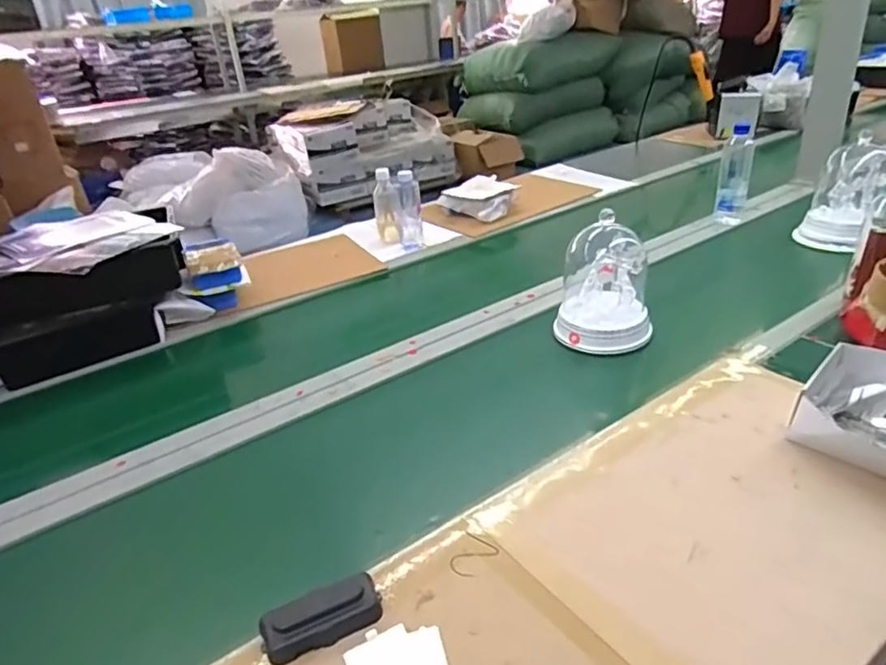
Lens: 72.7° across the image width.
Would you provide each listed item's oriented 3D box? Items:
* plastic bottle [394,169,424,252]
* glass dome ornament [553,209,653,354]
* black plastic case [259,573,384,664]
[{"bbox_3d":[-0.079,-0.282,1.428,0.054,0.193,0.053,-9,29,-6],"label":"plastic bottle"},{"bbox_3d":[0.255,-0.087,0.965,0.140,0.190,0.129,1,30,12],"label":"glass dome ornament"},{"bbox_3d":[-0.110,0.256,0.544,0.105,0.027,0.044,-16,30,-17],"label":"black plastic case"}]

